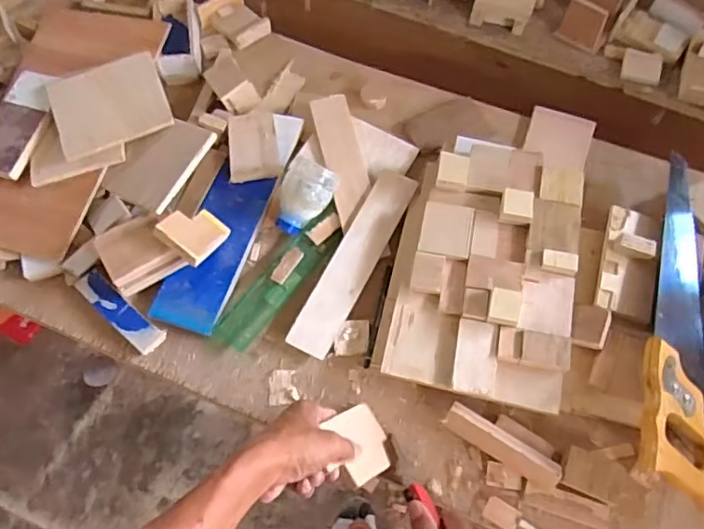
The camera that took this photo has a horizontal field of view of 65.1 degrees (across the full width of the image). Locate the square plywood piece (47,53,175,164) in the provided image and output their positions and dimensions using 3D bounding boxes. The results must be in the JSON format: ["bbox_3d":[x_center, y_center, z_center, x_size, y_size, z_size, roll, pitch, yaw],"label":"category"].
[{"bbox_3d":[-0.313,-0.206,0.710,0.139,0.013,0.120,-24,75,-5],"label":"square plywood piece"}]

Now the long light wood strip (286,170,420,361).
[{"bbox_3d":[0.004,-0.007,0.682,0.053,0.014,0.258,25,68,12],"label":"long light wood strip"}]

